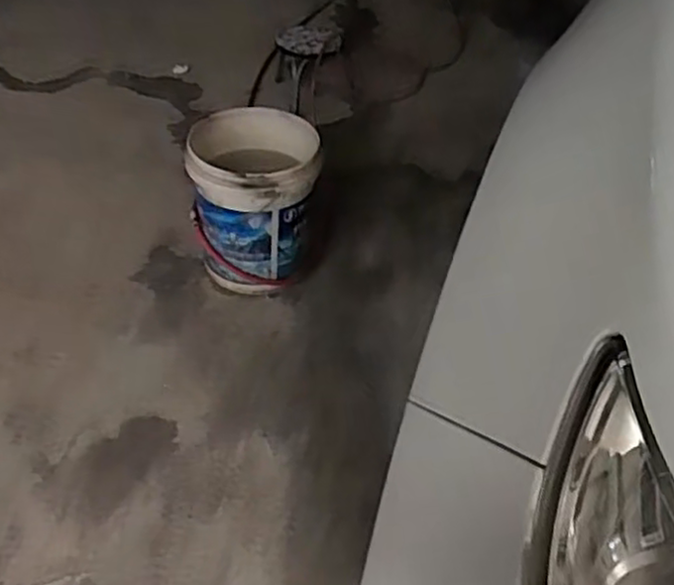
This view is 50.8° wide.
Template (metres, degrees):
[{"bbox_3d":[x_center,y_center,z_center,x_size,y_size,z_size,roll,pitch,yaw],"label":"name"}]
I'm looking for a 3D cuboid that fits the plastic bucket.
[{"bbox_3d":[-0.193,-0.214,1.751,0.289,0.378,0.289,0,42,0],"label":"plastic bucket"}]

